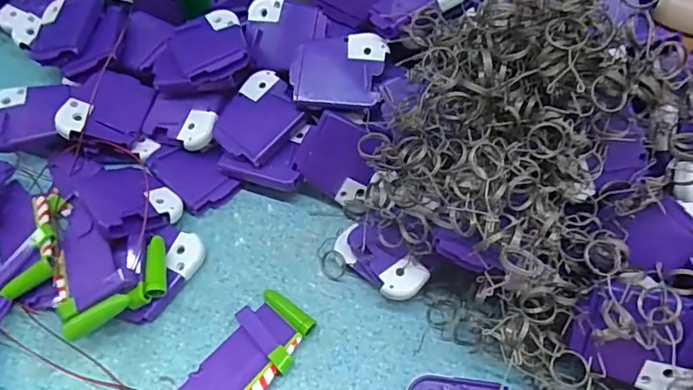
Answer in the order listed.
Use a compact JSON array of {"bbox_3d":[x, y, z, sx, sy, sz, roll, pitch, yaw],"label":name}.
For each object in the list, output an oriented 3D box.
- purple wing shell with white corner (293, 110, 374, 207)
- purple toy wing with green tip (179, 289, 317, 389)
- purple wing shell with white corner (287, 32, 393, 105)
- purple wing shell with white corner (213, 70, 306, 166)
[{"bbox_3d":[-0.005,-0.024,0.341,0.050,0.011,0.048,34,102,-6],"label":"purple wing shell with white corner"},{"bbox_3d":[-0.058,0.097,0.294,0.042,0.013,0.086,30,64,15],"label":"purple toy wing with green tip"},{"bbox_3d":[-0.005,-0.082,0.336,0.060,0.004,0.046,3,83,6],"label":"purple wing shell with white corner"},{"bbox_3d":[-0.060,-0.052,0.349,0.049,0.012,0.060,39,78,17],"label":"purple wing shell with white corner"}]

